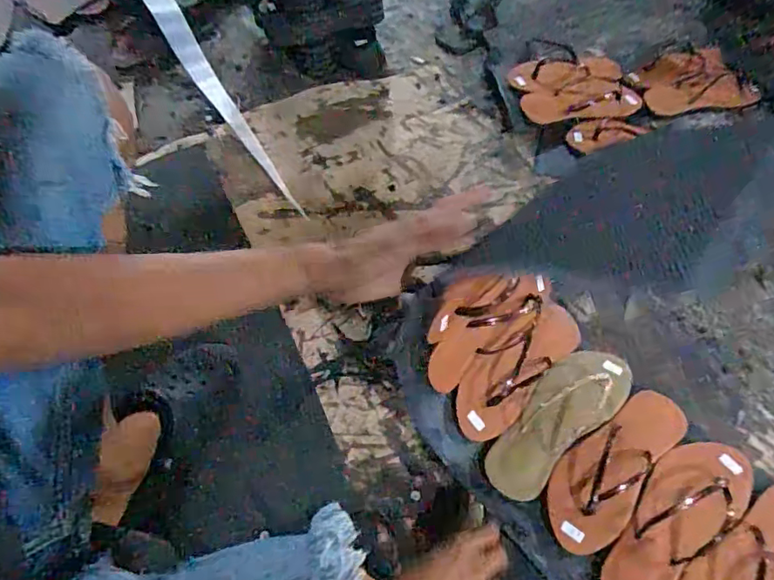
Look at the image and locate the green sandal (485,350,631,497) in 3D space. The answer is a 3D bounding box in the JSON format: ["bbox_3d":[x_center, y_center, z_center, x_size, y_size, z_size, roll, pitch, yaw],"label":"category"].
[{"bbox_3d":[0.218,0.155,0.684,0.239,0.041,0.094,-38,62,-19],"label":"green sandal"}]

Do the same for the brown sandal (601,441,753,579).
[{"bbox_3d":[0.330,0.255,0.612,0.238,0.030,0.091,-37,61,-19],"label":"brown sandal"}]

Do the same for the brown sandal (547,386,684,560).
[{"bbox_3d":[0.276,0.200,0.648,0.087,0.029,0.234,38,67,25],"label":"brown sandal"}]

